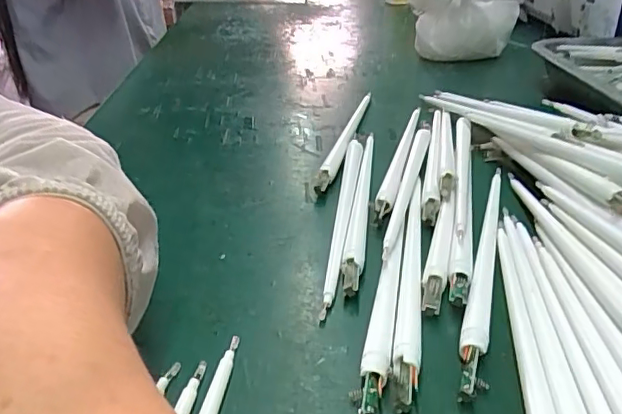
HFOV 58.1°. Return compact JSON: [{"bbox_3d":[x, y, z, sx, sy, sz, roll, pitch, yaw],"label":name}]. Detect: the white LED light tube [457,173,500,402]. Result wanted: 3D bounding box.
[{"bbox_3d":[0.092,0.022,0.296,0.012,0.009,0.206,8,31,16],"label":"white LED light tube"}]

